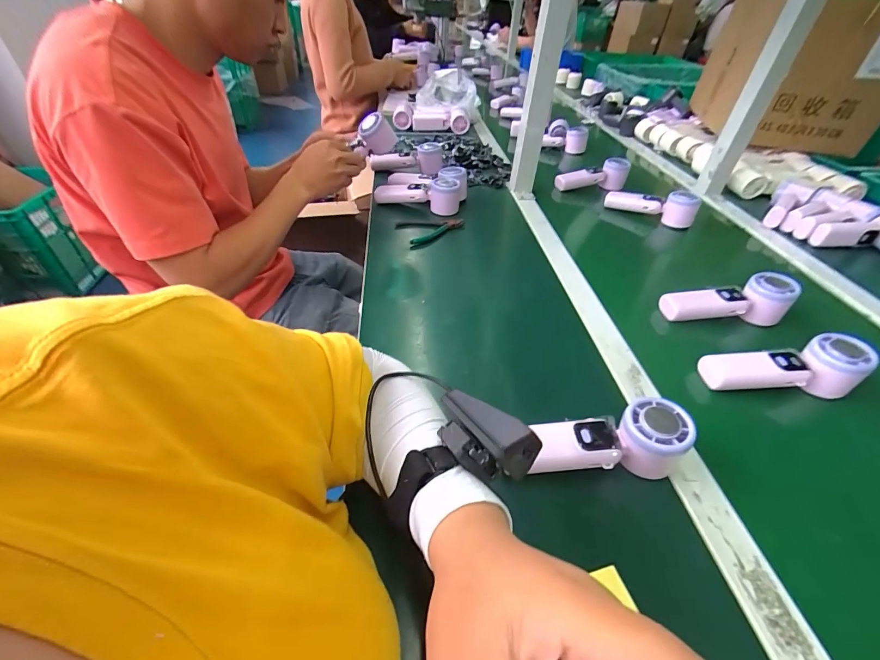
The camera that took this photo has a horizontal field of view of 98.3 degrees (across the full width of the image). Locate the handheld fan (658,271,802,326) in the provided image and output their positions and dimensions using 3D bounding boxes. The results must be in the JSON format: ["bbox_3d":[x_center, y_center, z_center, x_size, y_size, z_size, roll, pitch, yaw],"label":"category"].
[{"bbox_3d":[0.399,-0.037,0.536,0.167,0.058,0.049,-6,43,5],"label":"handheld fan"}]

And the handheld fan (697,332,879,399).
[{"bbox_3d":[0.397,0.048,0.444,0.171,0.050,0.050,-6,43,7],"label":"handheld fan"}]

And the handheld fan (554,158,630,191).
[{"bbox_3d":[0.353,-0.353,0.882,0.158,0.079,0.051,-15,47,-22],"label":"handheld fan"}]

